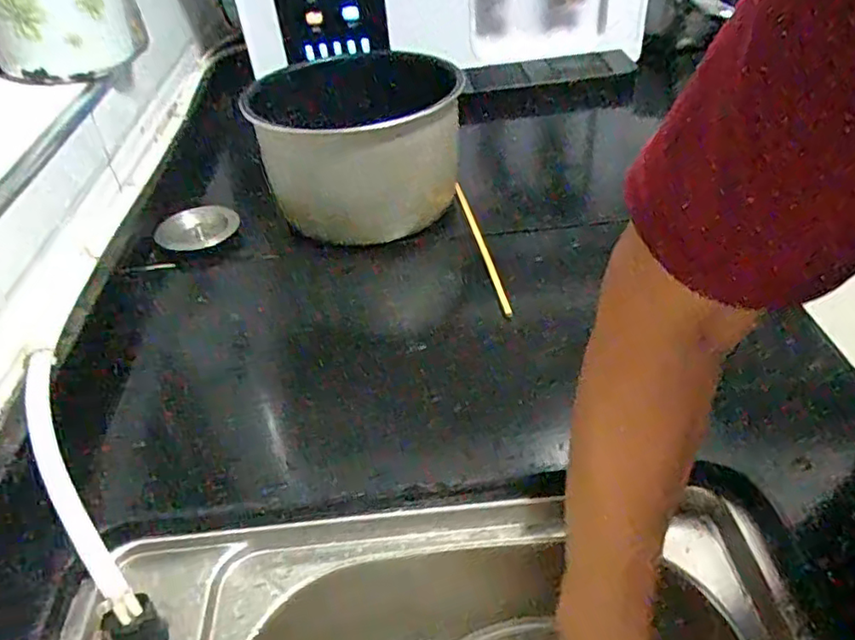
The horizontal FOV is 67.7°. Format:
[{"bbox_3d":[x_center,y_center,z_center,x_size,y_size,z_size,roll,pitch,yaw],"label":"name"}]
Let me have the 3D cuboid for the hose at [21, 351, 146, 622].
[{"bbox_3d":[-0.238,0.104,0.422,0.028,0.015,0.212,-26,63,-22],"label":"hose"}]

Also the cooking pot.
[{"bbox_3d":[-0.072,-0.182,0.667,0.190,0.124,0.203,-4,40,3],"label":"cooking pot"}]

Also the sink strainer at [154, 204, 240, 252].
[{"bbox_3d":[-0.242,-0.097,0.678,0.078,0.026,0.069,-9,40,-3],"label":"sink strainer"}]

